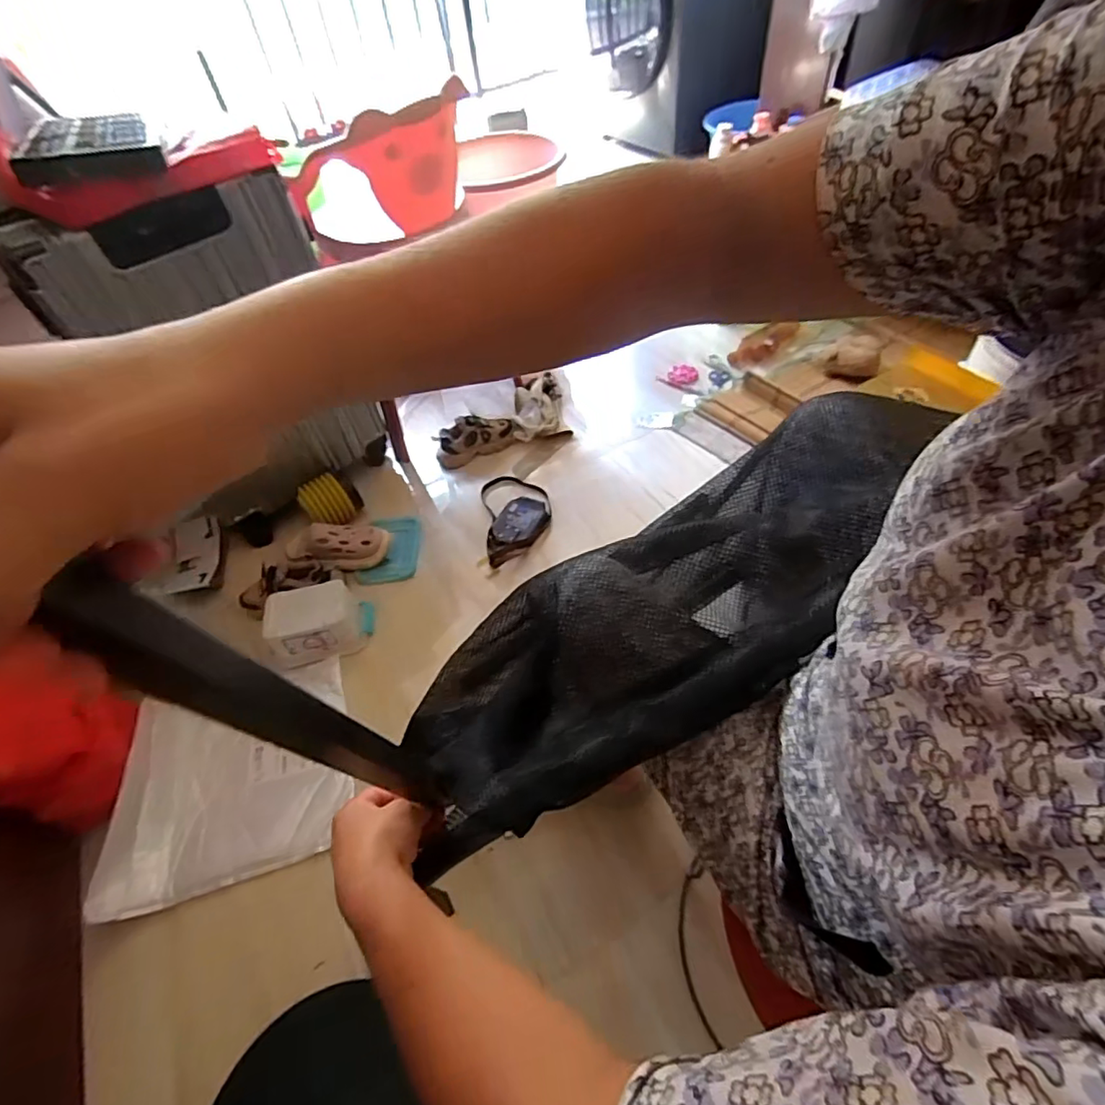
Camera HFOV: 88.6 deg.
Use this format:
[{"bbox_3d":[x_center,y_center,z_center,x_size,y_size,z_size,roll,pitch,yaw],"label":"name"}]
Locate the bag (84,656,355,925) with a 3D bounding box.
[{"bbox_3d":[-0.530,0.362,0.943,0.359,0.033,0.343,-14,52,-11],"label":"bag"}]

